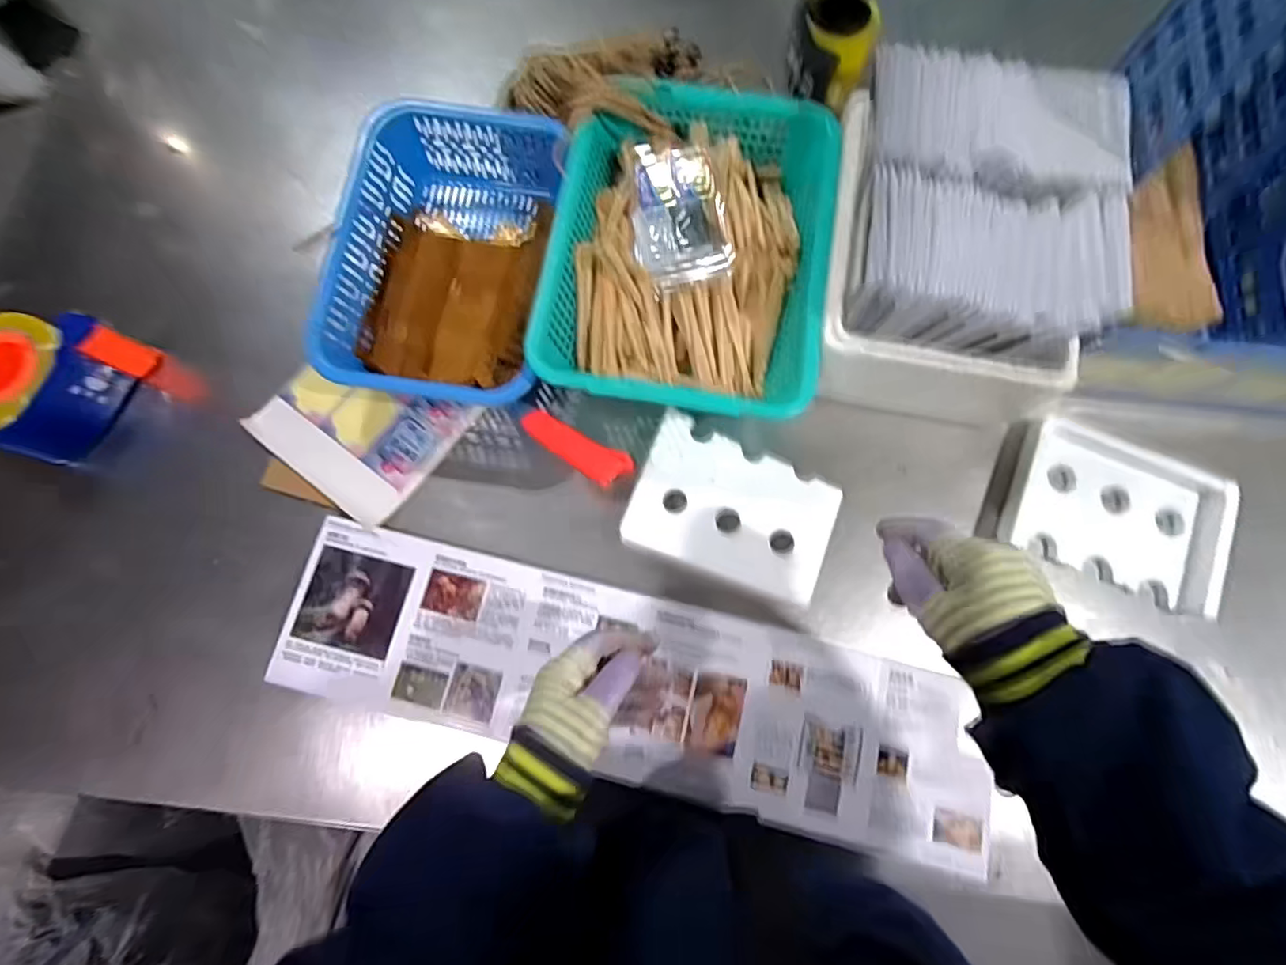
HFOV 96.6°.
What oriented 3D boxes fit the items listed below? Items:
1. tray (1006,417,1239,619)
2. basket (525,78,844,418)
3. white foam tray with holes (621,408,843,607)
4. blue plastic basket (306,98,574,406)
[{"bbox_3d":[0.480,0.025,0.576,0.197,0.026,0.147,25,78,6],"label":"tray"},{"bbox_3d":[0.047,-0.239,0.600,0.270,0.084,0.341,8,77,2],"label":"basket"},{"bbox_3d":[0.091,0.026,0.581,0.194,0.021,0.137,20,78,5],"label":"white foam tray with holes"},{"bbox_3d":[-0.210,-0.240,0.618,0.211,0.086,0.306,7,77,2],"label":"blue plastic basket"}]

